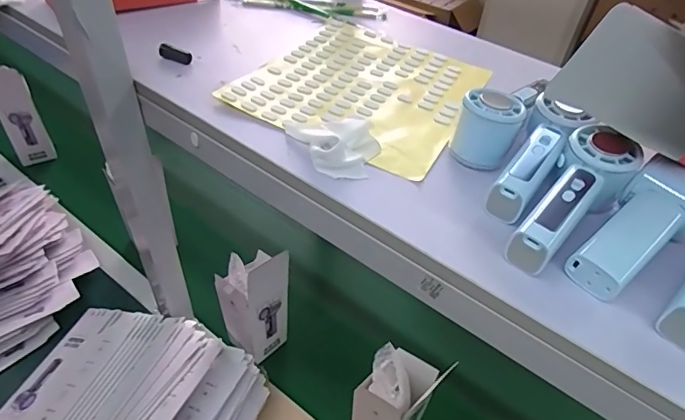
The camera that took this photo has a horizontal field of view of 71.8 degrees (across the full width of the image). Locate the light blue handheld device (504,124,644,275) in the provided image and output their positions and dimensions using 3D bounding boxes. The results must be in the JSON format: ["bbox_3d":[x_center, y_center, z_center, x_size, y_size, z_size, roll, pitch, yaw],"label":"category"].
[{"bbox_3d":[0.186,-0.007,0.395,0.058,0.051,0.158,37,64,27],"label":"light blue handheld device"}]

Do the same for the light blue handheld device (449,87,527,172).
[{"bbox_3d":[0.138,-0.078,0.451,0.054,0.064,0.045,20,46,12],"label":"light blue handheld device"}]

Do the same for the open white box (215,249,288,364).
[{"bbox_3d":[-0.142,0.141,0.738,0.090,0.240,0.060,25,47,17],"label":"open white box"}]

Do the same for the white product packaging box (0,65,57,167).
[{"bbox_3d":[-0.714,-0.202,1.045,0.094,0.245,0.028,-6,47,-10],"label":"white product packaging box"}]

